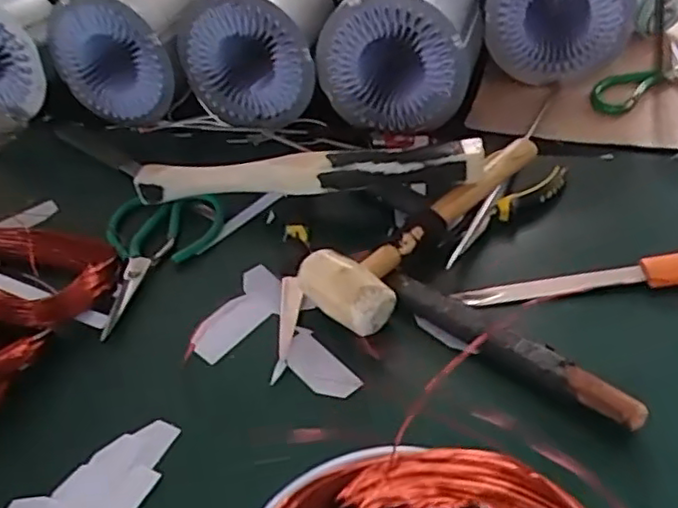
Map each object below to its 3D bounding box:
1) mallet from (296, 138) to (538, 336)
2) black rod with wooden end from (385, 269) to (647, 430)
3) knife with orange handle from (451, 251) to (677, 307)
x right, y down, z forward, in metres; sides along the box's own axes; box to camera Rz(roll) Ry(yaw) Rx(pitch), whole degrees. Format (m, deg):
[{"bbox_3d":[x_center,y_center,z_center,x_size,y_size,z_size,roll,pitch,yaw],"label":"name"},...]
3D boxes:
[{"bbox_3d":[0.073,-0.028,0.558,0.078,0.045,0.264,27,52,30],"label":"mallet"},{"bbox_3d":[0.115,0.061,0.458,0.199,0.023,0.027,30,54,31],"label":"black rod with wooden end"},{"bbox_3d":[0.221,0.012,0.496,0.256,0.026,0.026,-4,44,1],"label":"knife with orange handle"}]

